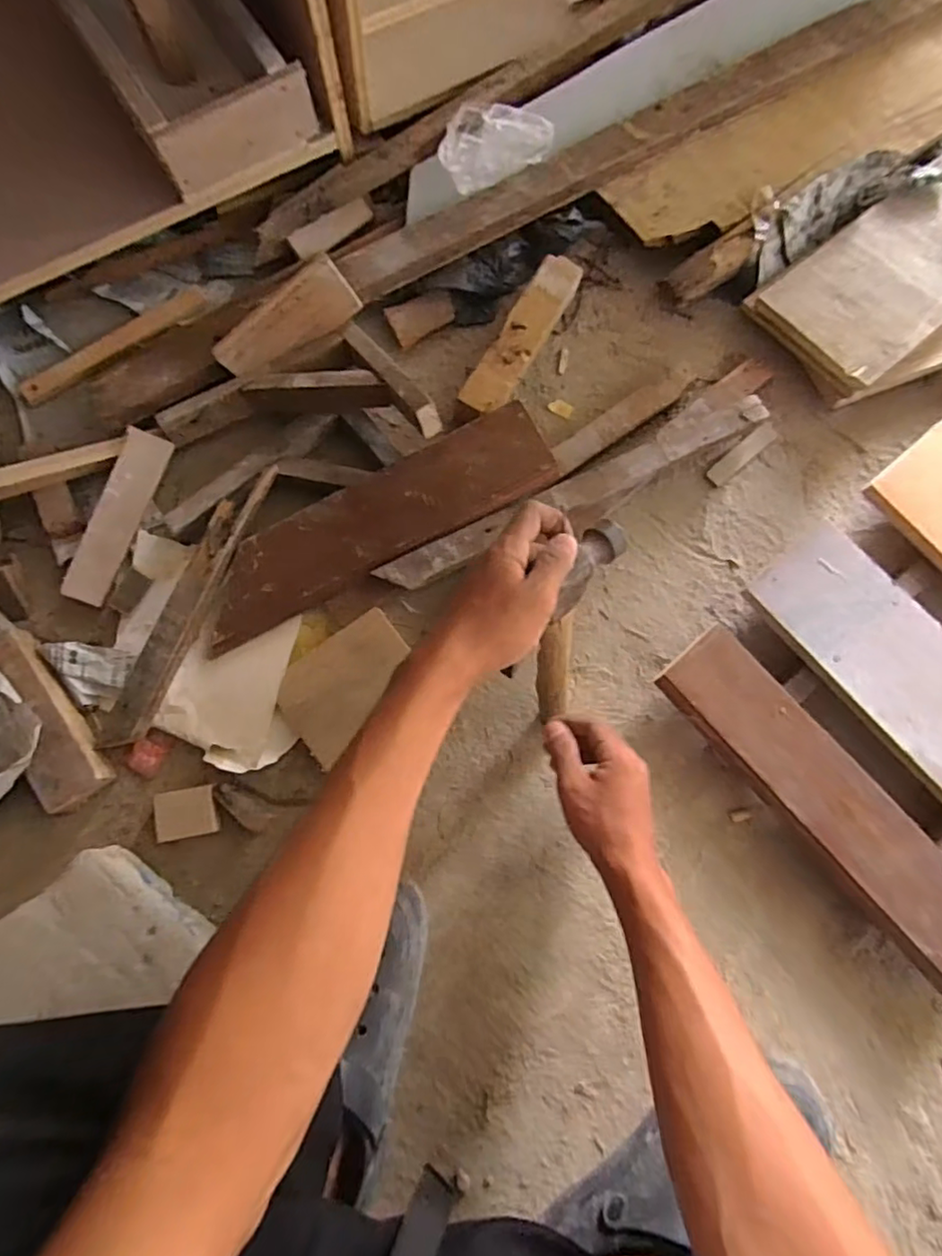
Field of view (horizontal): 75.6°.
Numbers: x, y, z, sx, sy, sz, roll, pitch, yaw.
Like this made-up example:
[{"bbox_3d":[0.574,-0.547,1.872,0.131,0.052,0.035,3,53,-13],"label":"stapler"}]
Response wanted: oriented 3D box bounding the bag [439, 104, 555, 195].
[{"bbox_3d":[0.029,-0.510,0.635,0.142,0.044,0.056,-21,81,-4],"label":"bag"}]

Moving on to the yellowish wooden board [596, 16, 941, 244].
[{"bbox_3d":[0.447,-0.582,0.676,0.622,0.017,0.138,-30,77,-4],"label":"yellowish wooden board"}]

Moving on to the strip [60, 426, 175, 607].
[{"bbox_3d":[-0.338,-0.106,0.583,0.041,0.014,0.170,23,83,-29],"label":"strip"}]

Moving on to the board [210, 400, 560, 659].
[{"bbox_3d":[-0.093,-0.099,0.580,0.353,0.015,0.085,-27,89,-1],"label":"board"}]

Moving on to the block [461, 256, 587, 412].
[{"bbox_3d":[0.053,-0.297,0.634,0.044,0.051,0.184,30,81,4],"label":"block"}]

